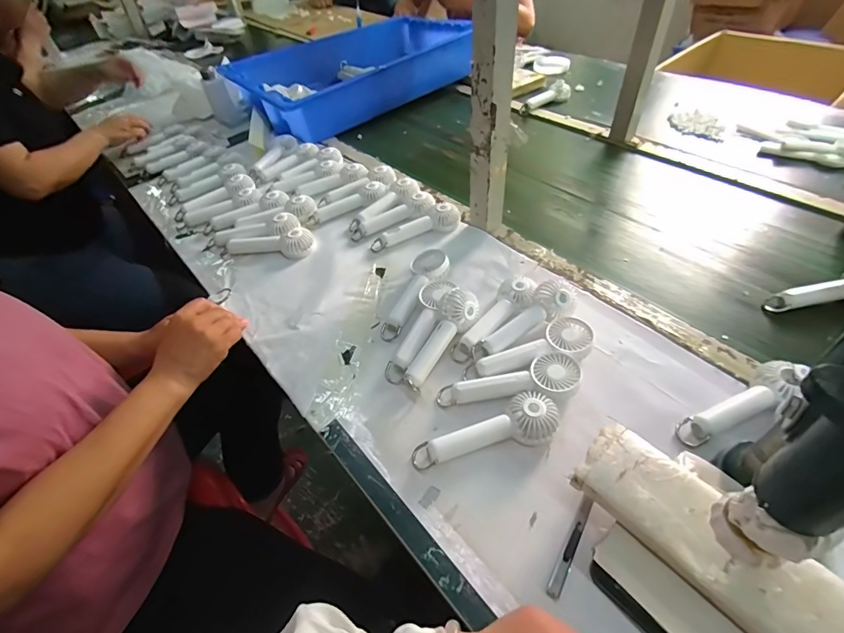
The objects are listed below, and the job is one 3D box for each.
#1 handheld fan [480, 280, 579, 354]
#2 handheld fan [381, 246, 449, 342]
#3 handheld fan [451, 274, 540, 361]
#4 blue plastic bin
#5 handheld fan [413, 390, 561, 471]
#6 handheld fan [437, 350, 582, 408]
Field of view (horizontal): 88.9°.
[{"bbox_3d":[0.142,0.003,0.565,0.152,0.032,0.053,-37,54,-12],"label":"handheld fan"},{"bbox_3d":[-0.010,-0.036,0.618,0.059,0.035,0.164,14,49,18],"label":"handheld fan"},{"bbox_3d":[0.100,0.002,0.574,0.049,0.035,0.153,27,54,27],"label":"handheld fan"},{"bbox_3d":[-0.198,-0.694,1.200,0.612,0.105,0.405,-34,52,-25],"label":"blue plastic bin"},{"bbox_3d":[0.069,0.123,0.468,0.160,0.034,0.052,-12,46,-7],"label":"handheld fan"},{"bbox_3d":[0.102,0.083,0.495,0.157,0.031,0.055,-12,46,-7],"label":"handheld fan"}]

